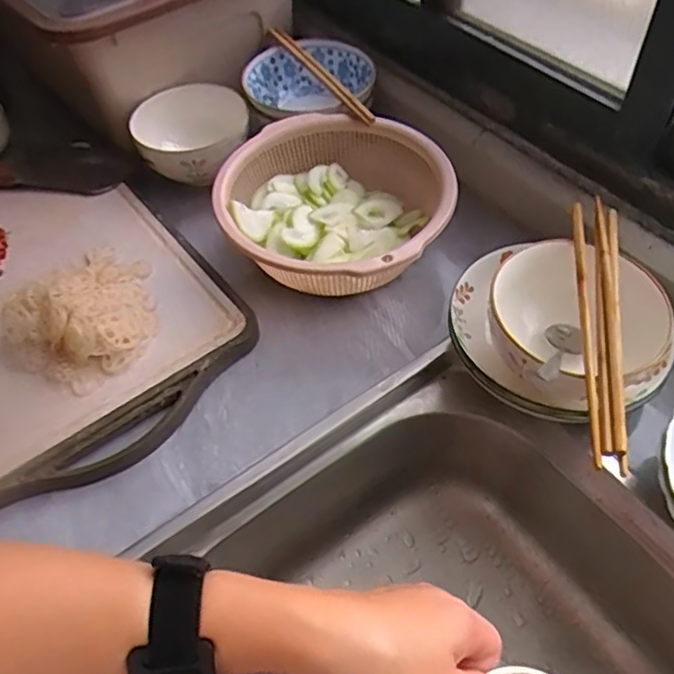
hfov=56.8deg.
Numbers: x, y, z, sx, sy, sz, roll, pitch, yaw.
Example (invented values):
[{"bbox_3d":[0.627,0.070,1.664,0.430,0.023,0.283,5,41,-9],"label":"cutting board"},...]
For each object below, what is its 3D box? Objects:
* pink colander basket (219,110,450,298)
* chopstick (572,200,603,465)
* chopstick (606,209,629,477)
[{"bbox_3d":[0.000,-0.119,0.614,0.211,0.095,0.217,-2,52,3],"label":"pink colander basket"},{"bbox_3d":[0.178,-0.013,0.448,0.009,0.009,0.234,6,53,9],"label":"chopstick"},{"bbox_3d":[0.197,-0.013,0.442,0.012,0.012,0.233,9,54,11],"label":"chopstick"}]

